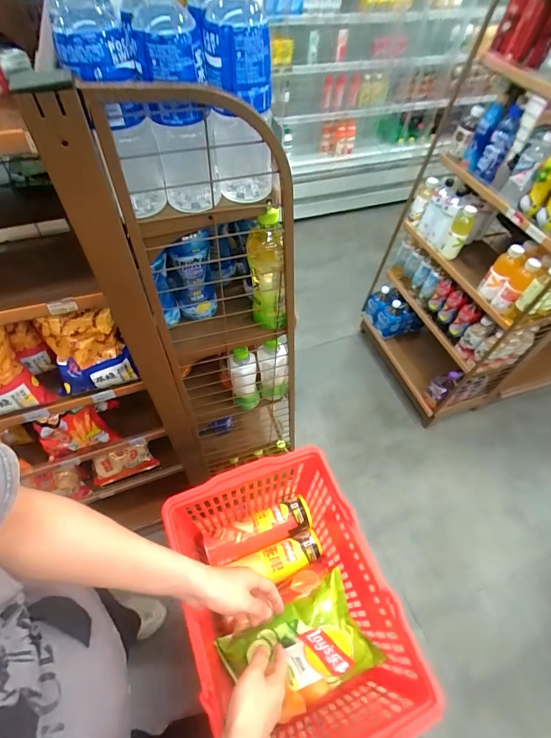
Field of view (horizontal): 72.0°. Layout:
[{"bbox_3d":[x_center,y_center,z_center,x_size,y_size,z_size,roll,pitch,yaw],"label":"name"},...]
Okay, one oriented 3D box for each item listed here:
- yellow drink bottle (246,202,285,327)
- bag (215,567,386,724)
[{"bbox_3d":[-0.018,-0.154,0.602,0.062,0.190,0.063,-10,56,-10],"label":"yellow drink bottle"},{"bbox_3d":[0.043,0.453,0.608,0.218,0.055,0.155,-31,88,4],"label":"bag"}]

